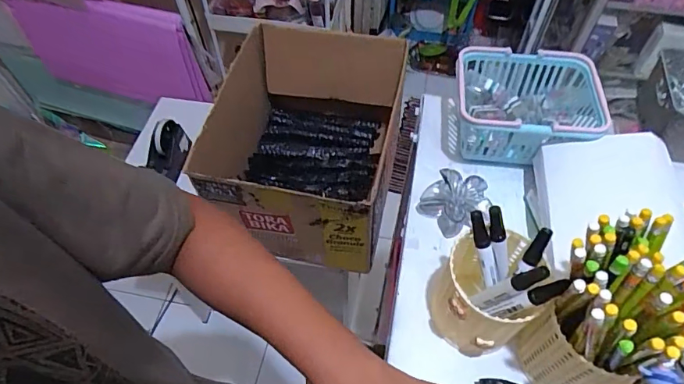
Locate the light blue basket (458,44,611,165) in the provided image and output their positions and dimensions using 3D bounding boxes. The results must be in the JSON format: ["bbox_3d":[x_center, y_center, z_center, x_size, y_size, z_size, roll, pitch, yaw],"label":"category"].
[{"bbox_3d":[0.223,-0.098,0.548,0.172,0.078,0.122,5,55,5],"label":"light blue basket"}]

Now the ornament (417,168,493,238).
[{"bbox_3d":[0.131,0.013,0.513,0.073,0.039,0.063,36,63,23],"label":"ornament"}]

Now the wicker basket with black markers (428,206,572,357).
[{"bbox_3d":[0.128,0.087,0.407,0.091,0.124,0.088,0,55,1],"label":"wicker basket with black markers"}]

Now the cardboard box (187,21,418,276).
[{"bbox_3d":[-0.059,-0.095,0.899,0.309,0.240,0.379,10,56,8],"label":"cardboard box"}]

